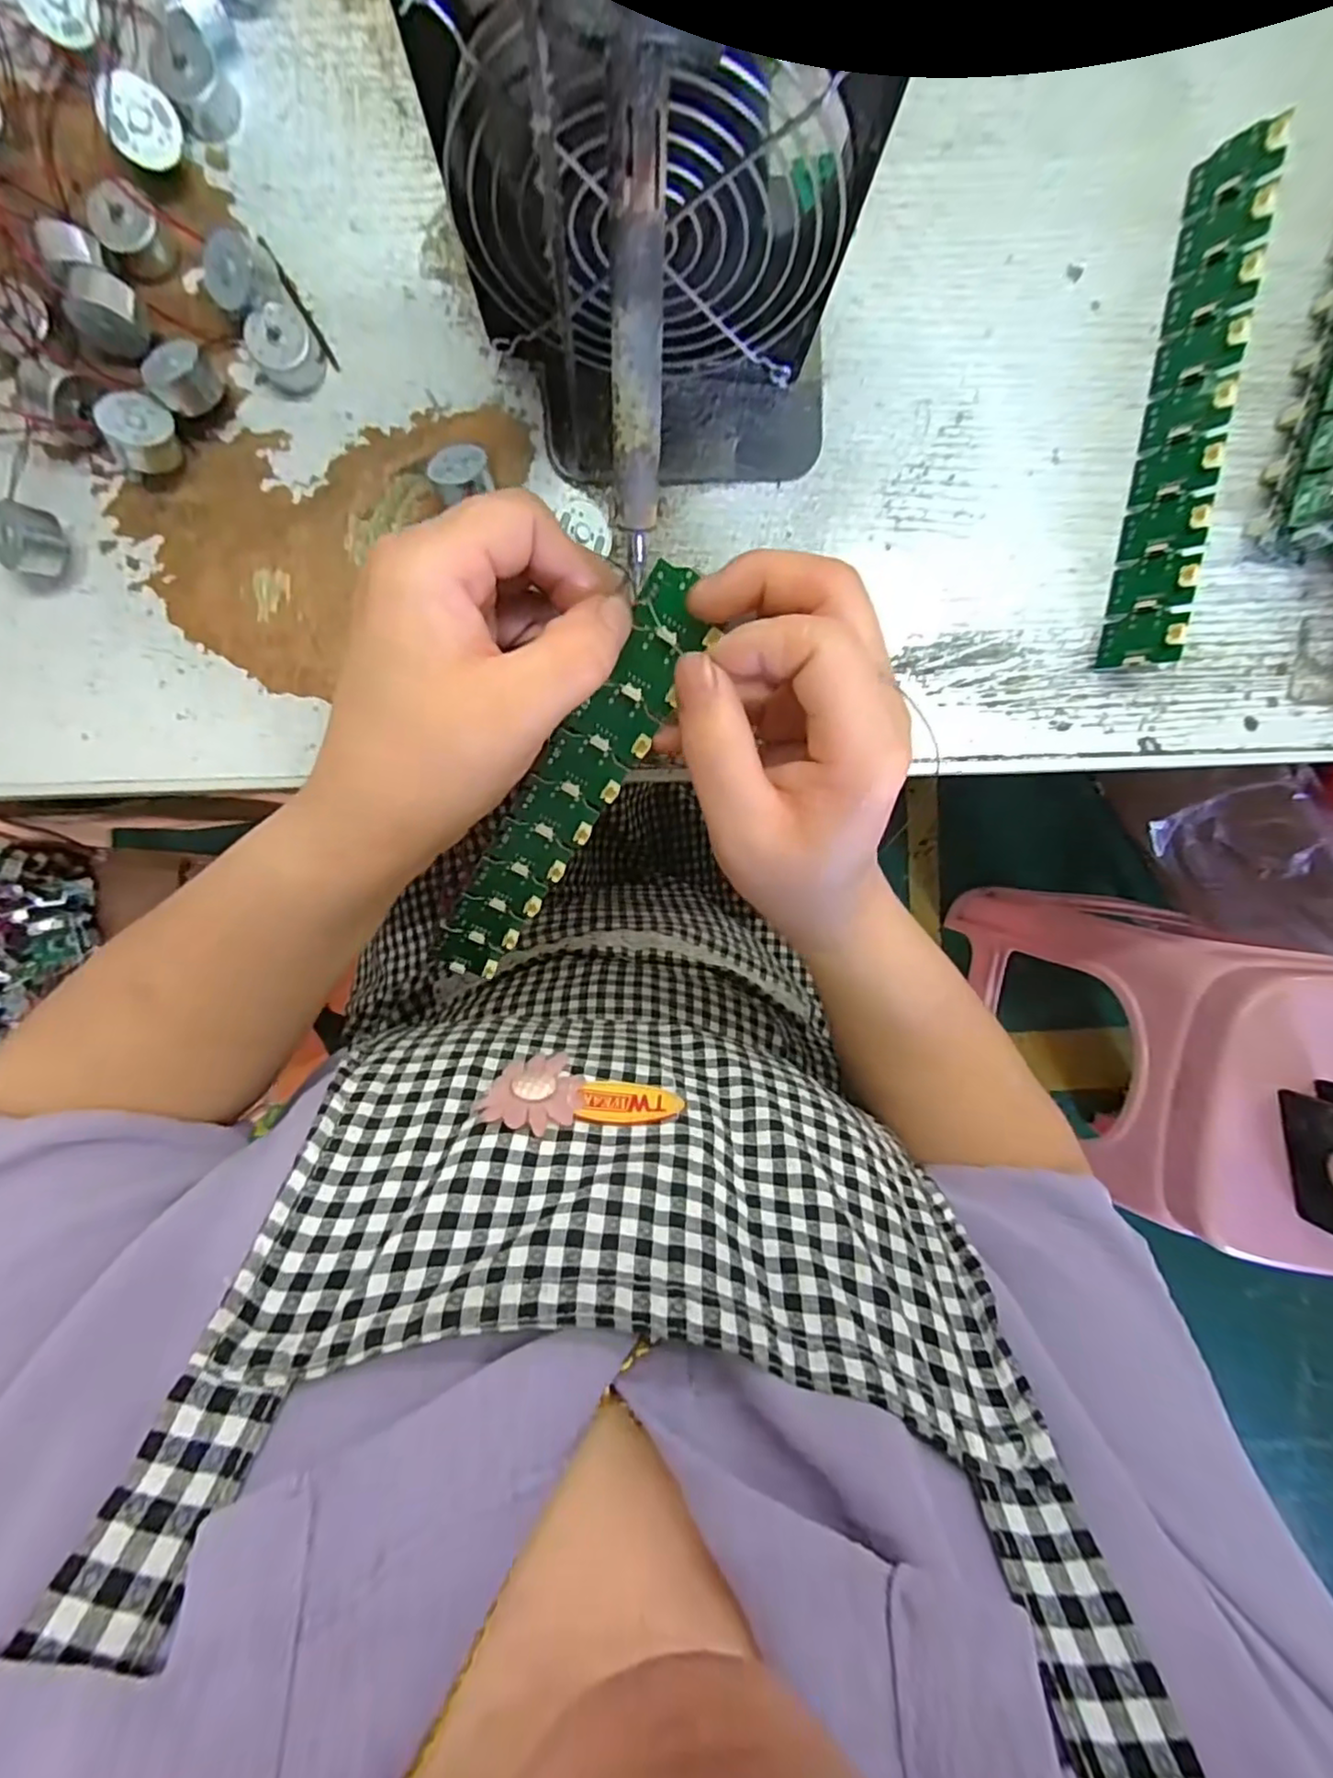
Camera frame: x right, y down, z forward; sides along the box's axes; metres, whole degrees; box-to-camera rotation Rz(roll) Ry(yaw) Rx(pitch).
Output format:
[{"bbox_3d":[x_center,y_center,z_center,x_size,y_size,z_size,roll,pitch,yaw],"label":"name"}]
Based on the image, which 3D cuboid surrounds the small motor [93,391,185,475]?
[{"bbox_3d":[-0.196,-0.169,0.238,0.023,0.015,0.024,35,76,-12],"label":"small motor"}]

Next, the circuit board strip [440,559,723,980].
[{"bbox_3d":[-0.043,-0.030,0.250,0.030,0.008,0.191,35,119,-6],"label":"circuit board strip"}]

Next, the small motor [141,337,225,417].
[{"bbox_3d":[-0.178,-0.188,0.237,0.021,0.019,0.017,-24,97,0],"label":"small motor"}]

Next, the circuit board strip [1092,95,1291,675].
[{"bbox_3d":[0.206,-0.188,0.252,0.009,0.031,0.192,3,97,-35],"label":"circuit board strip"}]

